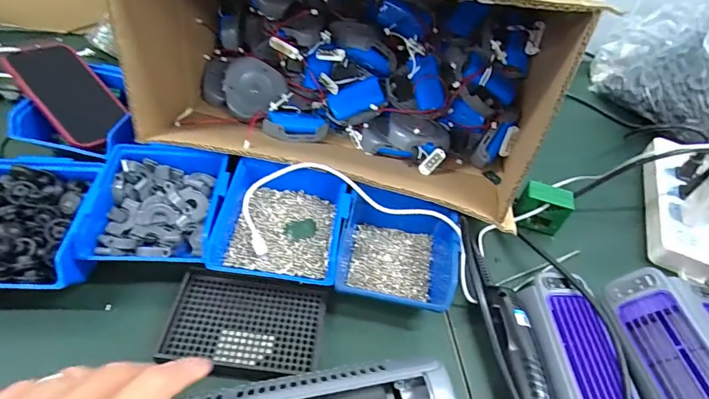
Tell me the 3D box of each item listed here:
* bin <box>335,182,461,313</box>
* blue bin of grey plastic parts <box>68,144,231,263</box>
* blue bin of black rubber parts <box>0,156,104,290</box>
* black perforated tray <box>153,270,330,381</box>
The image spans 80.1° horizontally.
[{"bbox_3d":[0.041,0.051,0.427,0.110,0.064,0.124,13,50,1],"label":"bin"},{"bbox_3d":[-0.191,0.005,0.423,0.120,0.053,0.131,3,51,-7],"label":"blue bin of grey plastic parts"},{"bbox_3d":[-0.307,0.026,0.397,0.117,0.057,0.135,1,51,-8],"label":"blue bin of black rubber parts"},{"bbox_3d":[-0.095,0.110,0.375,0.133,0.011,0.091,9,48,-1],"label":"black perforated tray"}]

